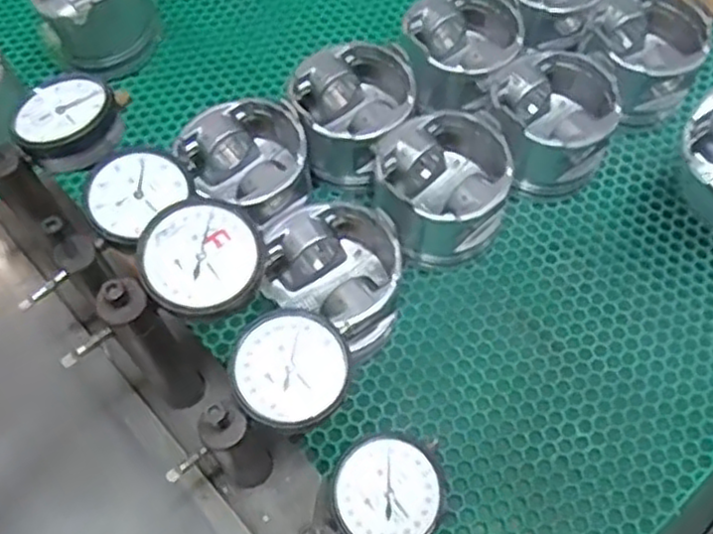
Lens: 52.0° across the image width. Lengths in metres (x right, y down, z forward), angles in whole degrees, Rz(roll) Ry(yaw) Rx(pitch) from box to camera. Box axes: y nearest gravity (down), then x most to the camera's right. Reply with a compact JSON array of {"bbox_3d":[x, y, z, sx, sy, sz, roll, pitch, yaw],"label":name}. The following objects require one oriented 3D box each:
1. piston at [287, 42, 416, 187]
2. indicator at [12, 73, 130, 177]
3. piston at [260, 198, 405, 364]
[{"bbox_3d":[-0.002,-0.121,0.615,0.101,0.091,0.105,6,60,4],"label":"piston"},{"bbox_3d":[-0.152,-0.078,0.389,0.056,0.021,0.052,11,61,7],"label":"indicator"},{"bbox_3d":[-0.013,0.012,0.534,0.097,0.079,0.089,39,68,21],"label":"piston"}]

